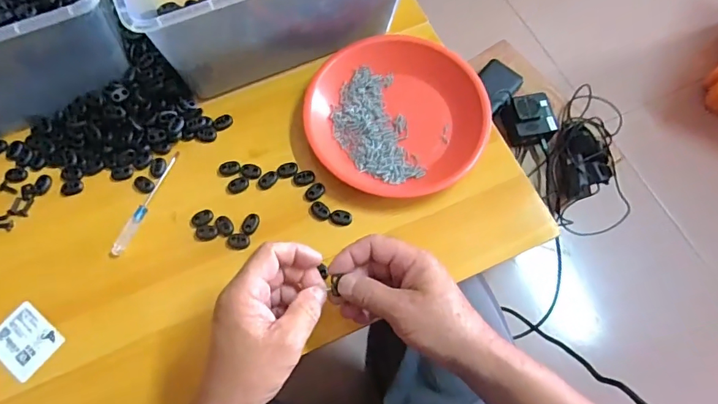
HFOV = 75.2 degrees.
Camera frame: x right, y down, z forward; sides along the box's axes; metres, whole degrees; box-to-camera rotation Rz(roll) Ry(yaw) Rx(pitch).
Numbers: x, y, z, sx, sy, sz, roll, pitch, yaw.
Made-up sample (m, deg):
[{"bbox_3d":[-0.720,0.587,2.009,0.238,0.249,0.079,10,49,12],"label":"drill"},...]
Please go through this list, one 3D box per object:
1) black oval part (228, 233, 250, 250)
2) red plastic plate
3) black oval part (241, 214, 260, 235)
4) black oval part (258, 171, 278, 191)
[{"bbox_3d":[-0.121,0.039,0.466,0.022,0.004,0.017,2,68,0],"label":"black oval part"},{"bbox_3d":[0.040,-0.093,0.505,0.190,0.035,0.174,0,68,-1],"label":"red plastic plate"},{"bbox_3d":[-0.110,0.022,0.475,0.016,0.005,0.021,11,69,4],"label":"black oval part"},{"bbox_3d":[-0.096,-0.023,0.492,0.022,0.005,0.014,-42,75,-15],"label":"black oval part"}]

